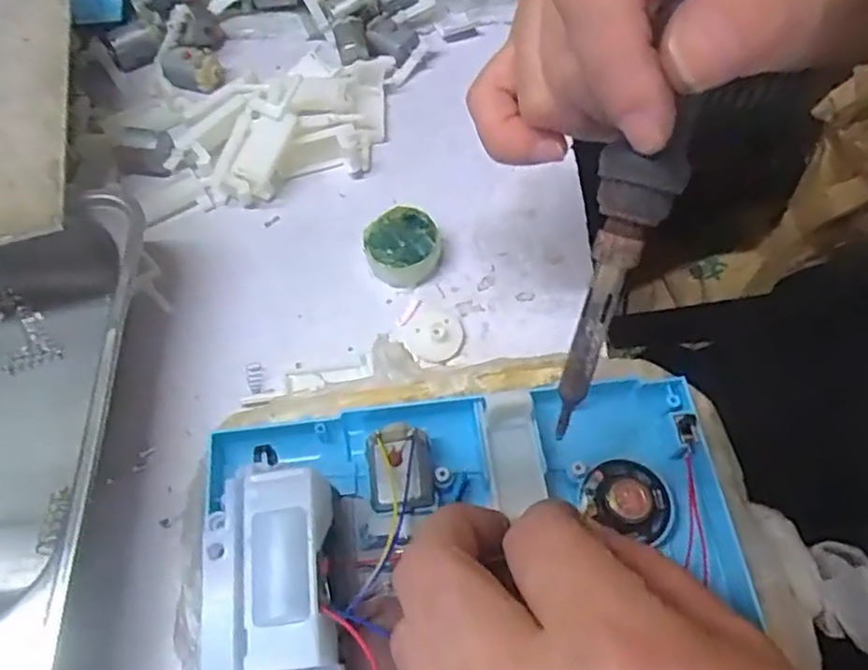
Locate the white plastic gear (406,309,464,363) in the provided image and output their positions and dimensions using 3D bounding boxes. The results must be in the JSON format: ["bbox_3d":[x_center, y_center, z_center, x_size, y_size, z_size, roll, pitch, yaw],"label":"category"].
[{"bbox_3d":[0.000,0.000,0.286,0.023,0.006,0.024,0,62,1],"label":"white plastic gear"}]

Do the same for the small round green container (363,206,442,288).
[{"bbox_3d":[-0.014,-0.039,0.301,0.032,0.017,0.031,0,62,1],"label":"small round green container"}]

